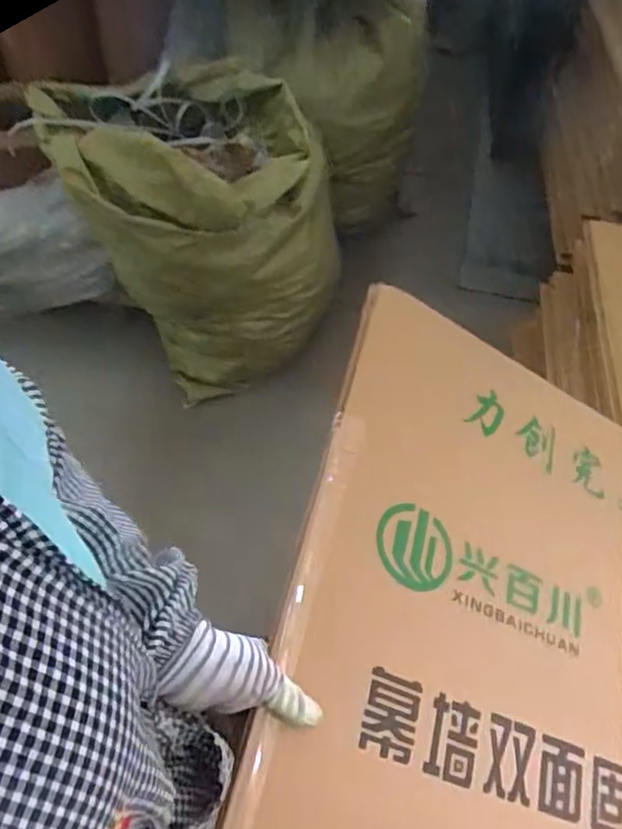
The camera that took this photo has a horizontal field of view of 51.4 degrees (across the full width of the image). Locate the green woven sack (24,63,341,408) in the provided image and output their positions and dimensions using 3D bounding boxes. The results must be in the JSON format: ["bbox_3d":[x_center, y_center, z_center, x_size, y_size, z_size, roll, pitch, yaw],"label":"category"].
[{"bbox_3d":[-0.306,-0.489,1.761,0.568,0.675,0.658,-26,61,-19],"label":"green woven sack"}]

